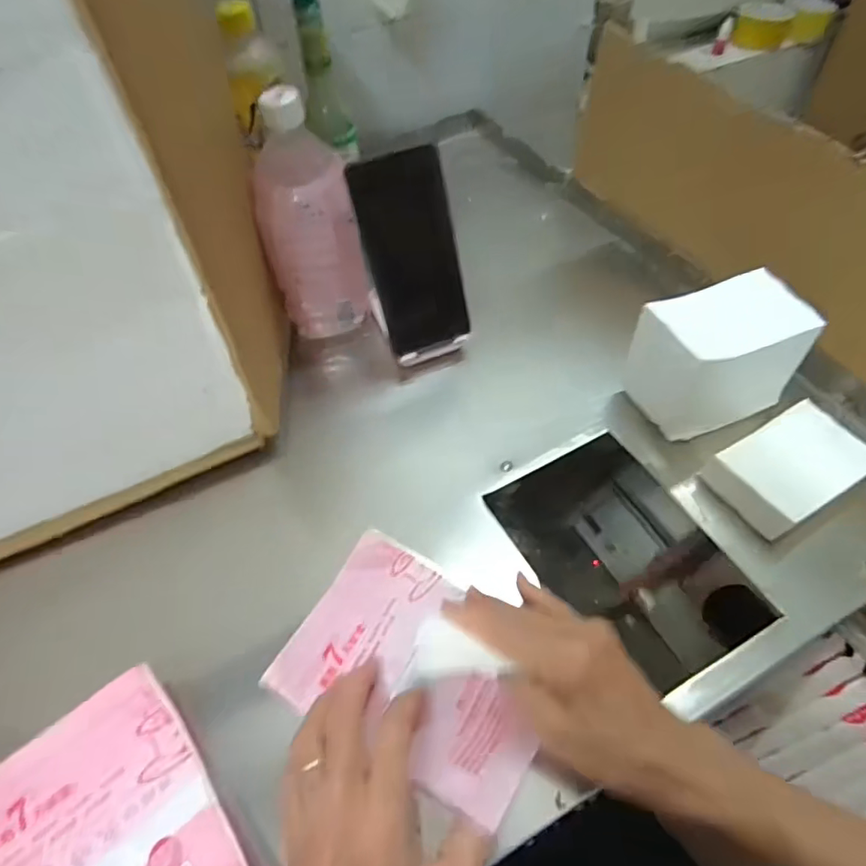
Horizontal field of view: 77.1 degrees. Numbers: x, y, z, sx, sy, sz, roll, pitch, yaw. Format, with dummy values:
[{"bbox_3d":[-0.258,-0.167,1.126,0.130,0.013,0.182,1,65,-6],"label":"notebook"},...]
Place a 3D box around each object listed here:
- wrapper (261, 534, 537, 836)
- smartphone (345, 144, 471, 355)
[{"bbox_3d":[-0.007,0.140,0.337,0.153,0.031,0.117,22,57,19],"label":"wrapper"},{"bbox_3d":[-0.016,-0.148,0.459,0.076,0.159,0.005,-19,33,-8],"label":"smartphone"}]

